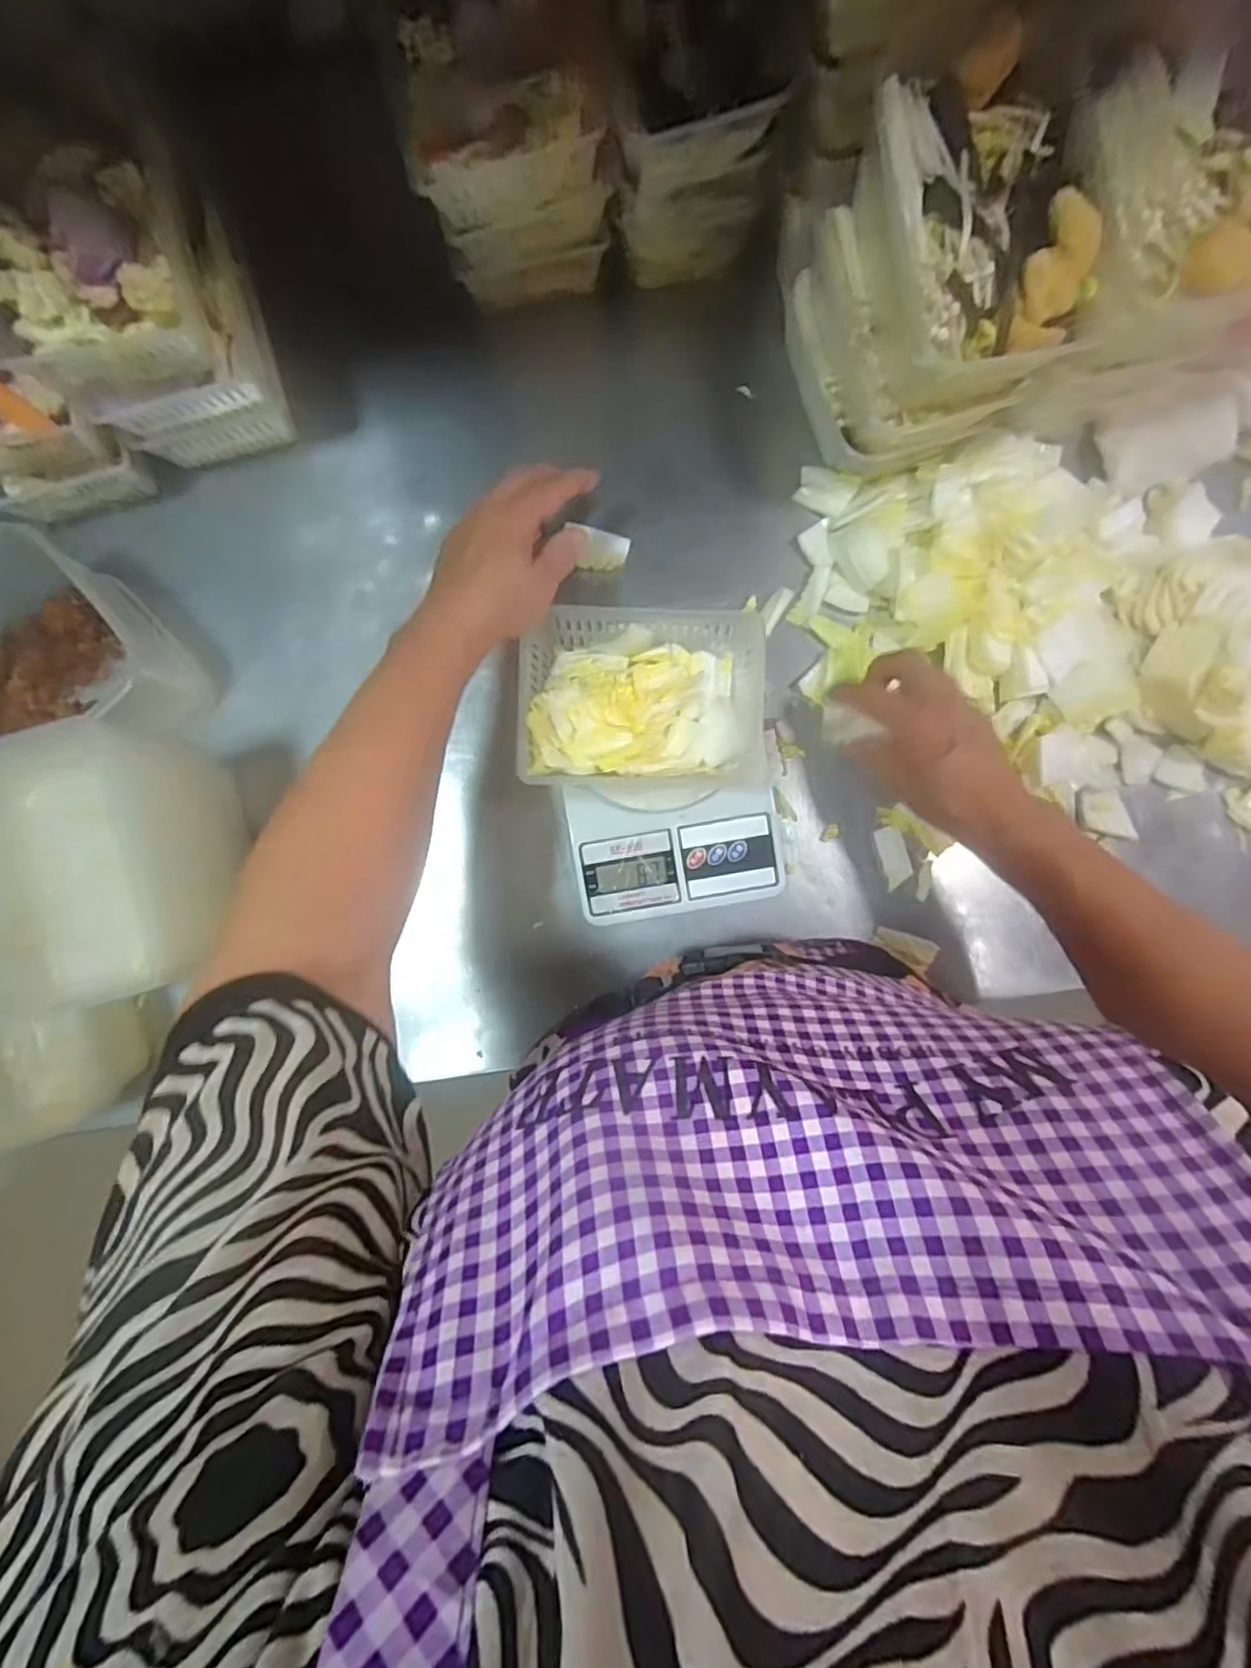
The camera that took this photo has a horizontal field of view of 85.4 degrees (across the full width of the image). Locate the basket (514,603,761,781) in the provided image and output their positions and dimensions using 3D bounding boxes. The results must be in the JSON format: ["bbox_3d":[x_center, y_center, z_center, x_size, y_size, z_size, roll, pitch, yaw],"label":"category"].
[{"bbox_3d":[0.013,-0.094,0.460,0.163,0.042,0.121,1,88,0],"label":"basket"}]

